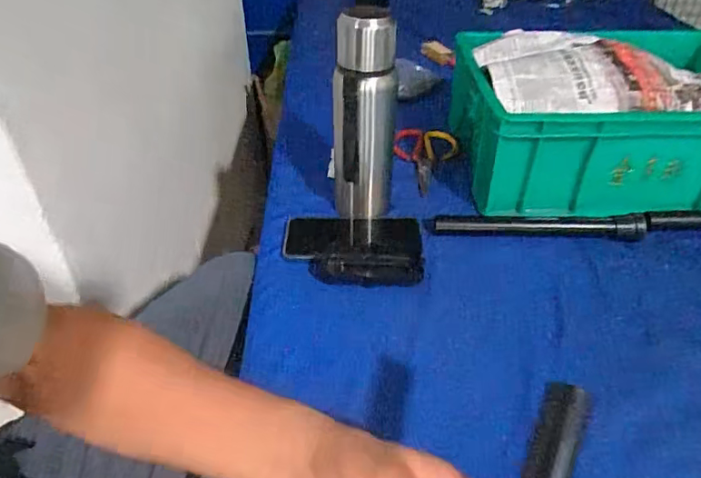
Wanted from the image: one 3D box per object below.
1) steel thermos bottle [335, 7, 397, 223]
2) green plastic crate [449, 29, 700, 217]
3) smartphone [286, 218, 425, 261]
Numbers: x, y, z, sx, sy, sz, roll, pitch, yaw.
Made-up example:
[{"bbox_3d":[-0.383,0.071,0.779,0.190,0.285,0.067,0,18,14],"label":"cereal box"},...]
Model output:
[{"bbox_3d":[0.015,-0.138,0.600,0.071,0.239,0.070,2,38,2],"label":"steel thermos bottle"},{"bbox_3d":[0.365,-0.173,0.714,0.426,0.153,0.287,-1,38,-1],"label":"green plastic crate"},{"bbox_3d":[0.002,-0.004,0.610,0.160,0.010,0.075,-1,41,8],"label":"smartphone"}]

